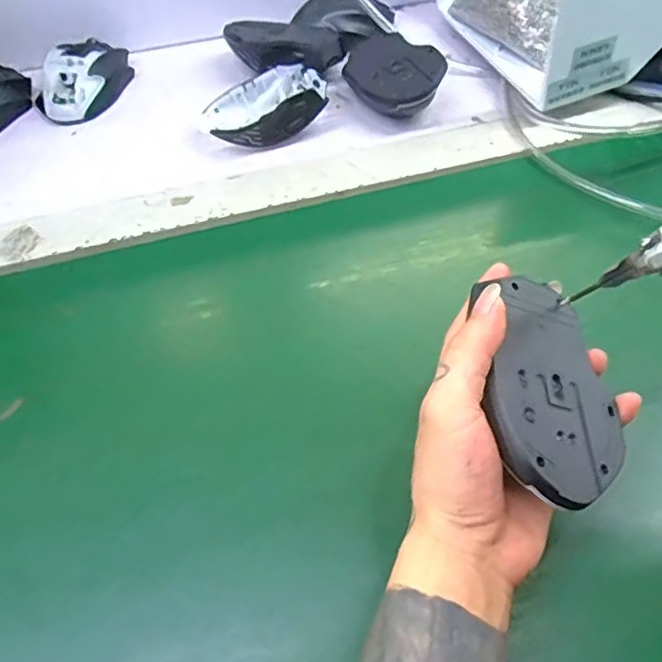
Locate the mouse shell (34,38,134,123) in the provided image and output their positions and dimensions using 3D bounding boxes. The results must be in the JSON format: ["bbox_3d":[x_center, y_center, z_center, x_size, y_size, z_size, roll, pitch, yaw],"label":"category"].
[{"bbox_3d":[-0.241,-0.251,0.573,0.061,0.033,0.113,13,54,11],"label":"mouse shell"}]

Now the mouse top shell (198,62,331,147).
[{"bbox_3d":[-0.061,-0.199,0.525,0.112,0.040,0.081,-14,54,-9],"label":"mouse top shell"}]

